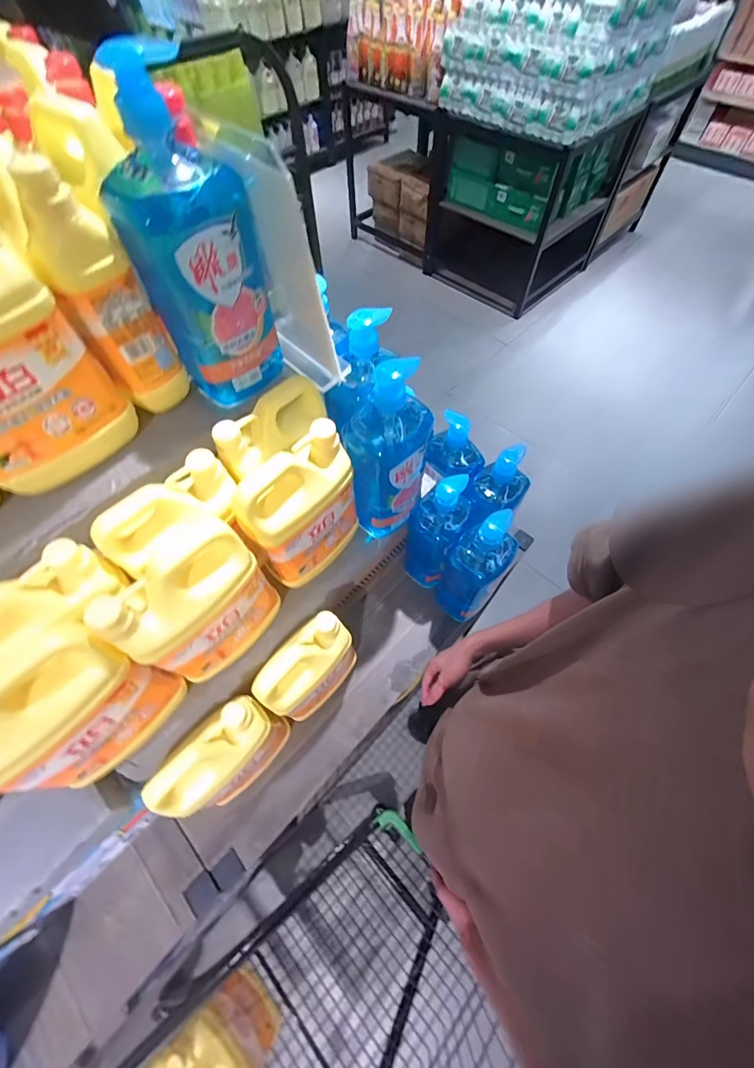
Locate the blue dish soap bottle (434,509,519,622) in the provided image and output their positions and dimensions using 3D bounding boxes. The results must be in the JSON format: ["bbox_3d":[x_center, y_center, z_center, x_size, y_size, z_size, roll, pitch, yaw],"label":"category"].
[{"bbox_3d":[0.160,0.055,0.635,0.081,0.224,0.097,34,67,18],"label":"blue dish soap bottle"}]

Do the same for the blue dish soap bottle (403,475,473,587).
[{"bbox_3d":[0.102,-0.003,0.678,0.081,0.245,0.092,27,65,15],"label":"blue dish soap bottle"}]

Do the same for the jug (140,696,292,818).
[{"bbox_3d":[-0.199,0.298,0.520,0.145,0.183,0.065,-38,67,-18],"label":"jug"}]

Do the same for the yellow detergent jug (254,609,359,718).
[{"bbox_3d":[-0.097,0.202,0.578,0.062,0.176,0.139,33,66,18],"label":"yellow detergent jug"}]

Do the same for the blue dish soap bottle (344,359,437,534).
[{"bbox_3d":[0.017,-0.094,0.506,0.112,0.257,0.072,-27,64,-14],"label":"blue dish soap bottle"}]

